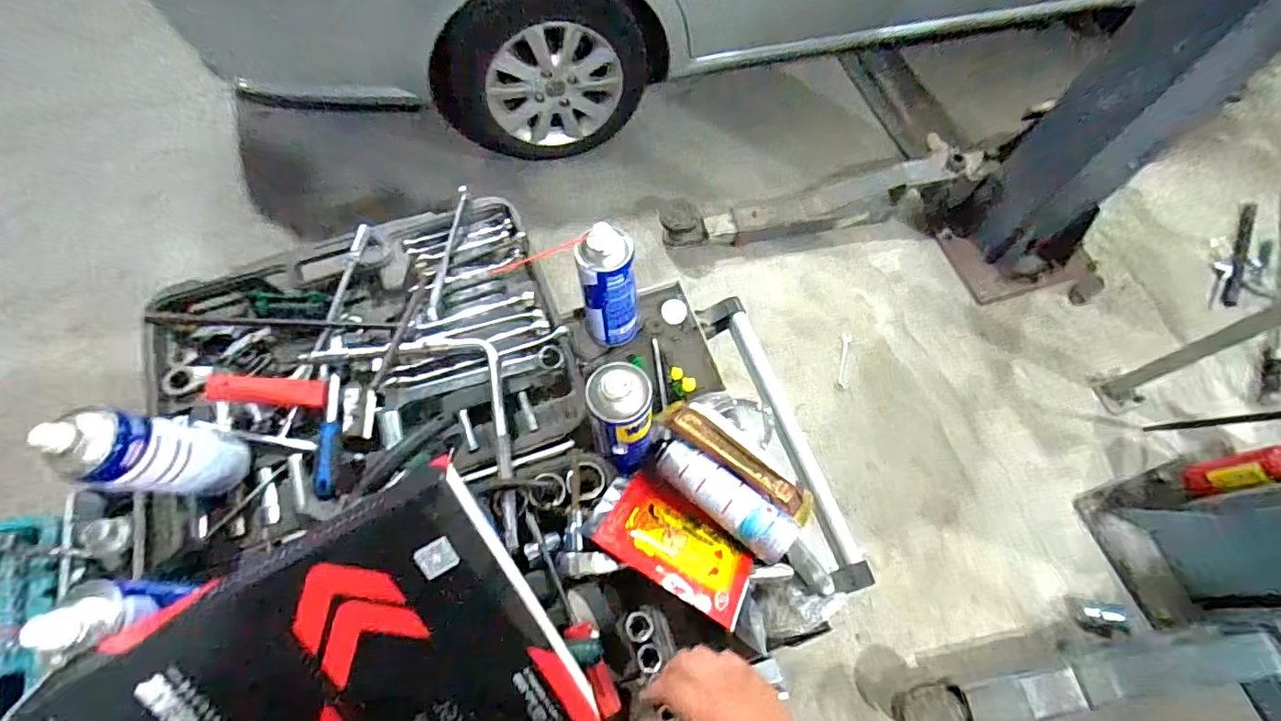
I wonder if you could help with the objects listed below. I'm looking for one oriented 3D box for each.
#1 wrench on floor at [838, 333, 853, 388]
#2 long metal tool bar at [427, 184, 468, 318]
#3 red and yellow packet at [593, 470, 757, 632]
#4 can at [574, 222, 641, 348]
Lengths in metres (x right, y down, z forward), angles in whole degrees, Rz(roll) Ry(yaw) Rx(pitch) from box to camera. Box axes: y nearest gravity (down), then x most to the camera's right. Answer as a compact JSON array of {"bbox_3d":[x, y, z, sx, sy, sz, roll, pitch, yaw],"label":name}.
[{"bbox_3d":[0.619,-0.002,1.663,0.032,0.007,0.170,11,77,-6],"label":"wrench on floor"},{"bbox_3d":[-0.251,-0.140,0.717,0.015,0.019,0.181,10,80,1],"label":"long metal tool bar"},{"bbox_3d":[0.042,0.193,0.580,0.157,0.013,0.115,31,34,11],"label":"red and yellow packet"},{"bbox_3d":[-0.037,-0.082,0.654,0.073,0.170,0.063,-12,67,-8],"label":"can"}]

